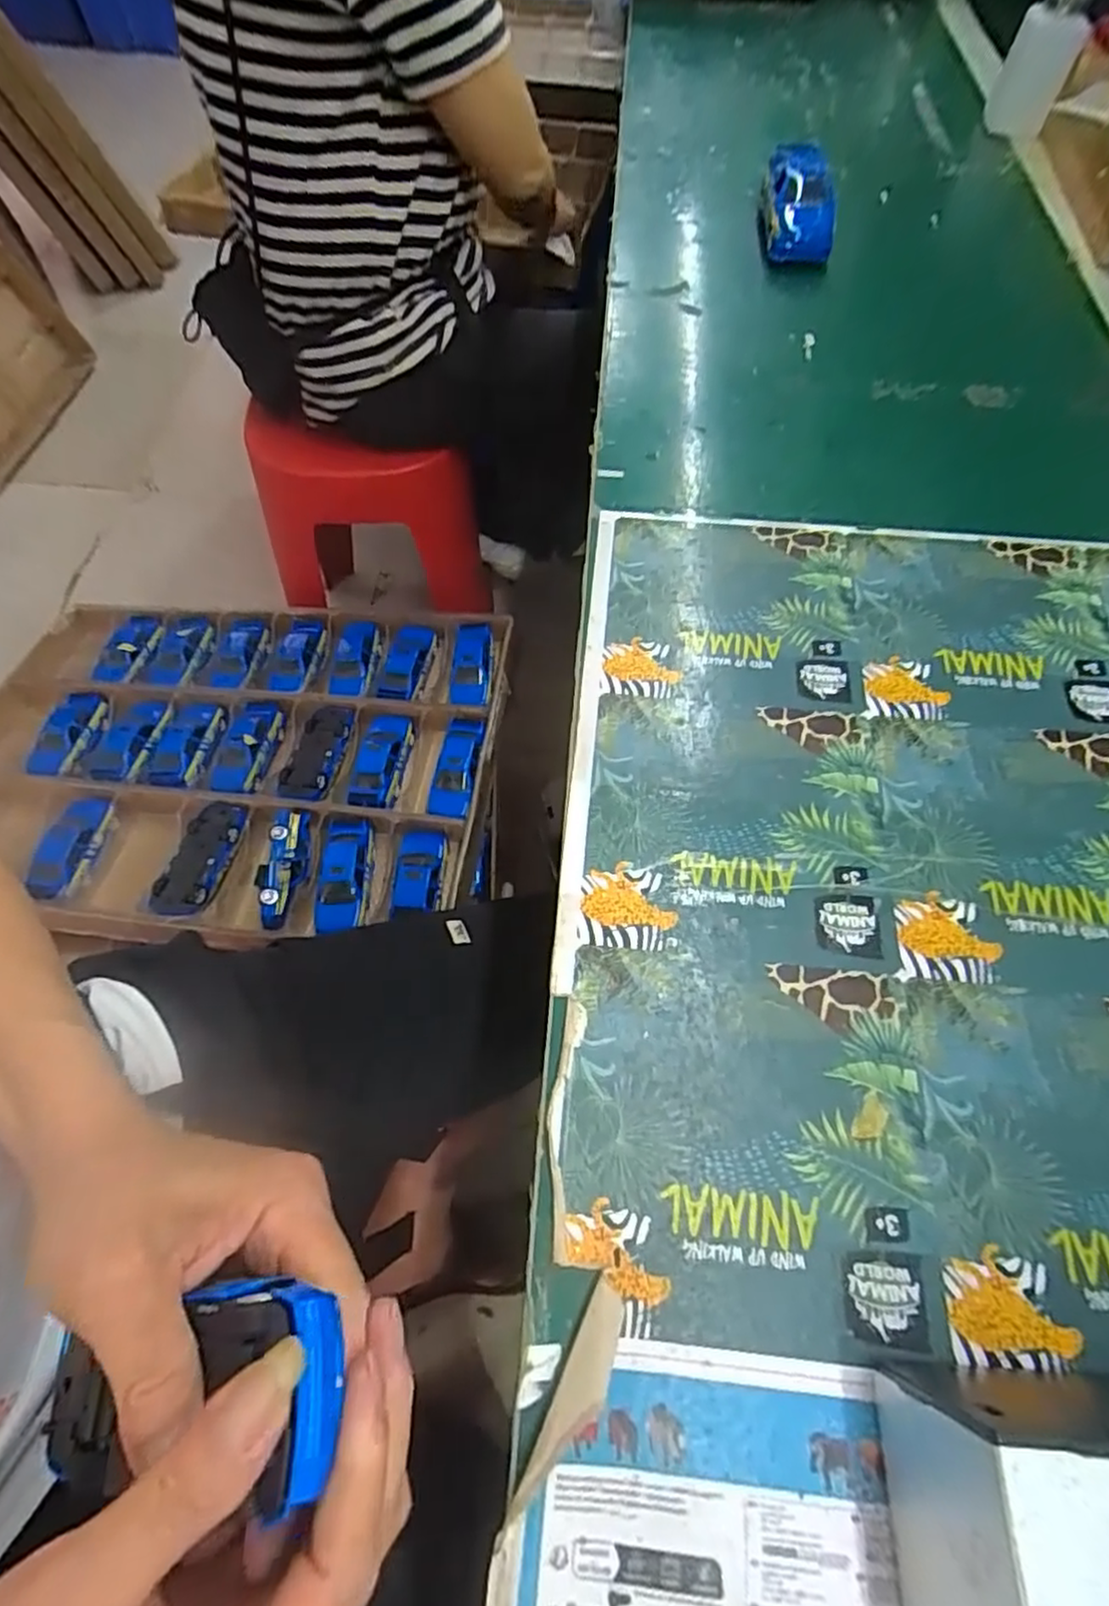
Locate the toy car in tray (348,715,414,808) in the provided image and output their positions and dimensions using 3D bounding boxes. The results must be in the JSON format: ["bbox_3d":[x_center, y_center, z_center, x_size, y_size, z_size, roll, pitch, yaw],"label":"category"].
[{"bbox_3d":[-0.201,-0.046,0.789,0.047,0.031,0.123,8,62,3],"label":"toy car in tray"}]

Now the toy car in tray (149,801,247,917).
[{"bbox_3d":[-0.379,0.060,0.725,0.062,0.030,0.133,7,62,3],"label":"toy car in tray"}]

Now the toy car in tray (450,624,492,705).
[{"bbox_3d":[-0.103,-0.171,0.849,0.045,0.024,0.111,4,75,3],"label":"toy car in tray"}]

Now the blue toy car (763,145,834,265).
[{"bbox_3d":[0.202,-0.490,0.560,0.051,0.053,0.087,2,62,2],"label":"blue toy car"}]

